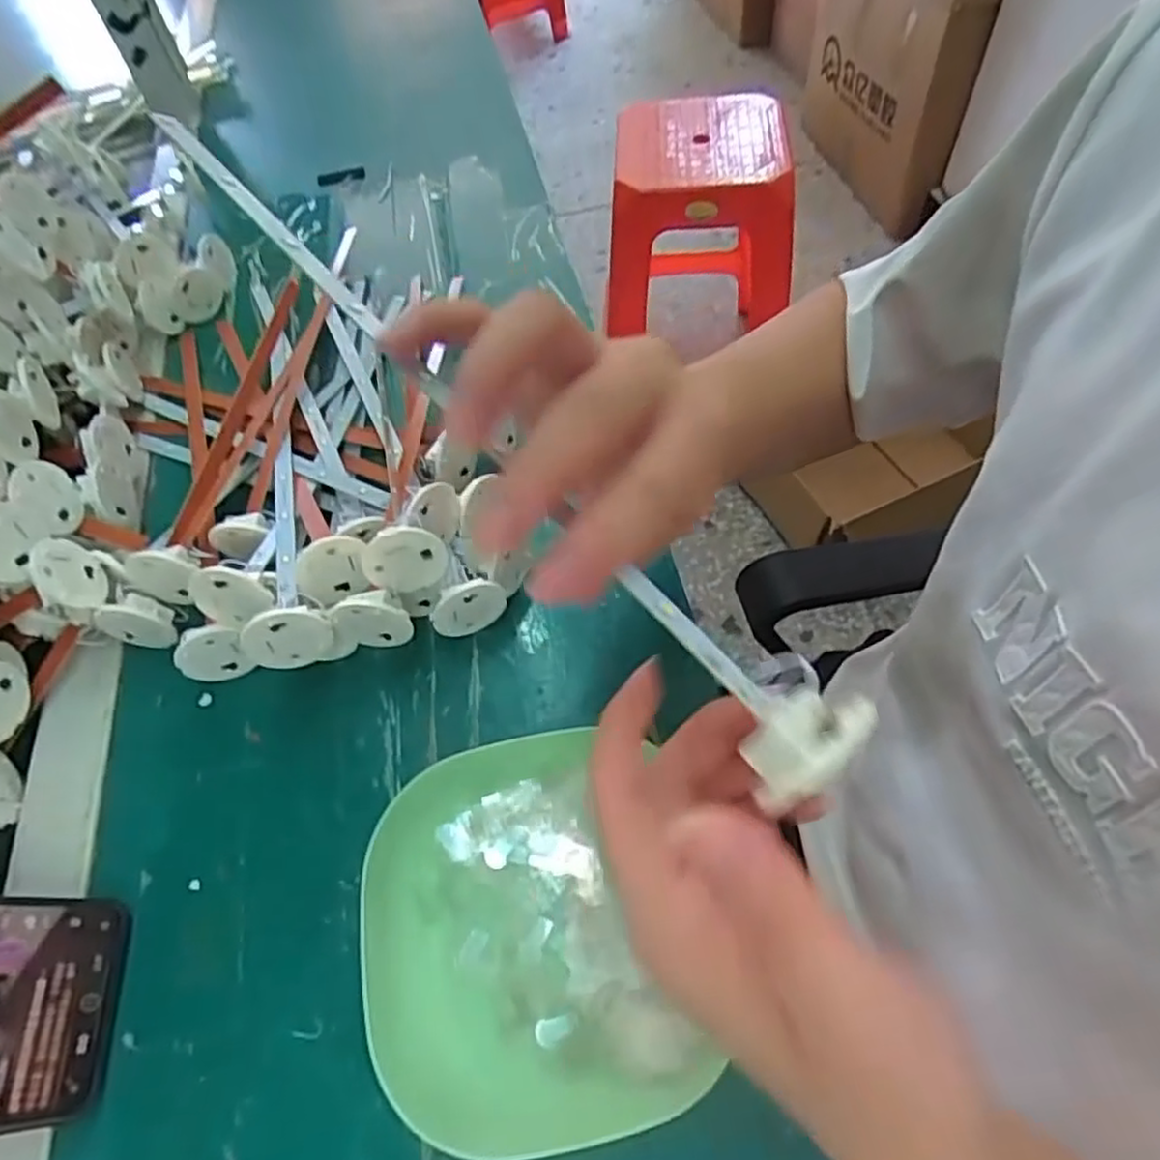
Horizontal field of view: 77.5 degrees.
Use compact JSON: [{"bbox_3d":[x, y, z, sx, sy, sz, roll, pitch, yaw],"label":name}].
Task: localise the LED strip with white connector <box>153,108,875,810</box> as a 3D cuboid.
[{"bbox_3d":[-0.039,-0.054,0.211,0.035,0.019,0.290,-41,77,-21],"label":"LED strip with white connector"}]

